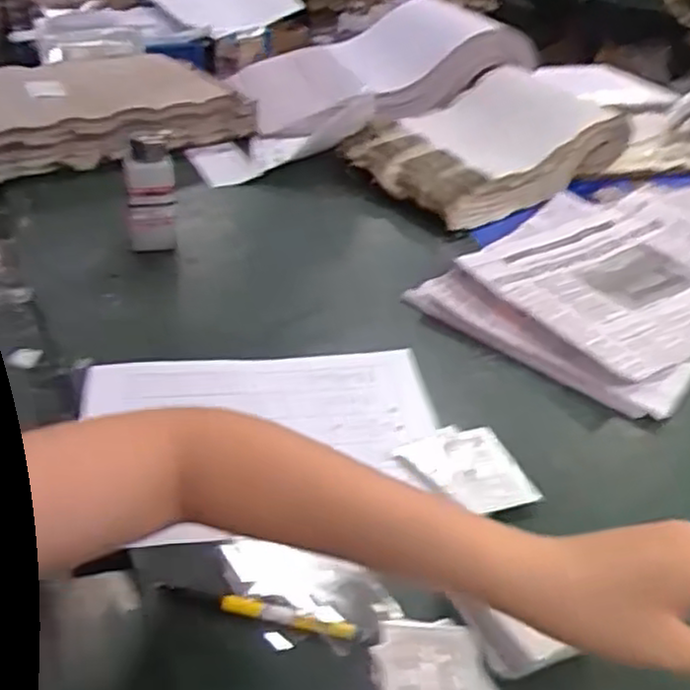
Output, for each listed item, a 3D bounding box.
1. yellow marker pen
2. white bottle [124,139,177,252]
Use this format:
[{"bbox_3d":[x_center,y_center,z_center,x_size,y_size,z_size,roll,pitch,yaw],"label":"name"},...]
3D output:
[{"bbox_3d":[-0.055,0.172,0.475,0.139,0.011,0.013,12,36,10],"label":"yellow marker pen"},{"bbox_3d":[-0.213,-0.161,0.805,0.052,0.117,0.035,-5,36,-13],"label":"white bottle"}]

